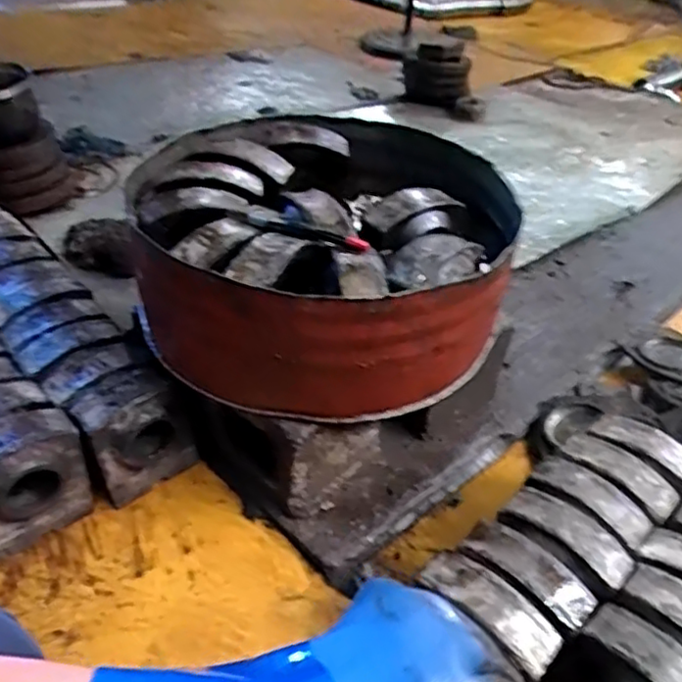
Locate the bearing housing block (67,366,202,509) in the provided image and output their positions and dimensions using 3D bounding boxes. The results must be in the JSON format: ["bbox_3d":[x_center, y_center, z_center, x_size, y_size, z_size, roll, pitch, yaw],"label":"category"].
[{"bbox_3d":[-0.294,0.132,0.947,0.151,0.165,0.091,-18,46,-26],"label":"bearing housing block"}]

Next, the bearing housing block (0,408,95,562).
[{"bbox_3d":[-0.426,0.188,0.882,0.150,0.162,0.091,-23,48,-29],"label":"bearing housing block"}]

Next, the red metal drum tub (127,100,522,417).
[{"bbox_3d":[-0.035,-0.130,0.964,0.472,0.216,0.499,3,39,-3],"label":"red metal drum tub"}]

